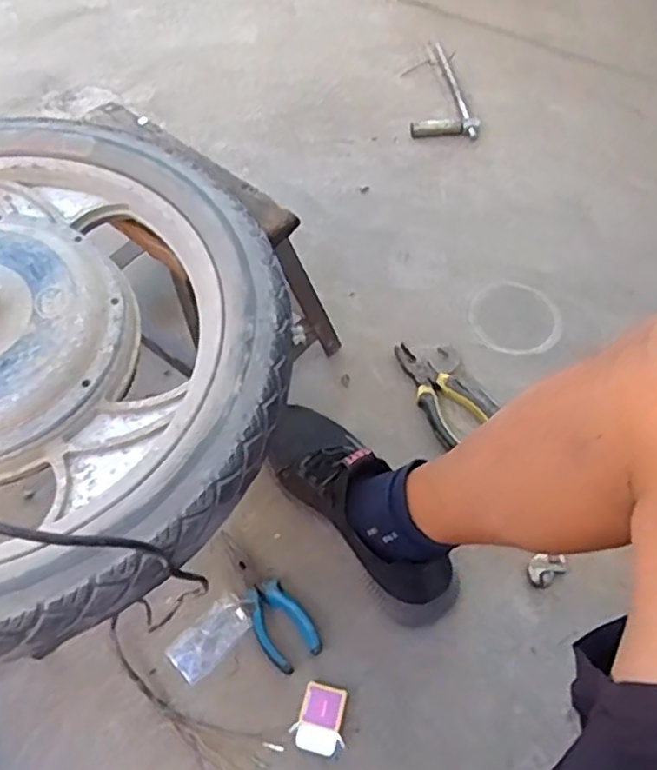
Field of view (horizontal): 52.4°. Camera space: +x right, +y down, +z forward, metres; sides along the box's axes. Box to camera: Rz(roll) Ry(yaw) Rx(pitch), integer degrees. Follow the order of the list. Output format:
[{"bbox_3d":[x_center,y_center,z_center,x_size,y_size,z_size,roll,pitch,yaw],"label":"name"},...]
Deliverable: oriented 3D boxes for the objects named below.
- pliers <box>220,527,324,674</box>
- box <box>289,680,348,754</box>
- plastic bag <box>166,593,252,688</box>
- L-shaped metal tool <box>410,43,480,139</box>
[{"bbox_3d":[-0.068,0.222,0.698,0.054,0.013,0.151,-33,66,-17],"label":"pliers"},{"bbox_3d":[-0.007,0.322,0.645,0.047,0.010,0.060,10,61,6],"label":"box"},{"bbox_3d":[-0.120,0.259,0.686,0.045,0.007,0.086,40,68,20],"label":"plastic bag"},{"bbox_3d":[0.191,-0.479,1.085,0.104,0.028,0.203,5,61,3],"label":"L-shaped metal tool"}]

